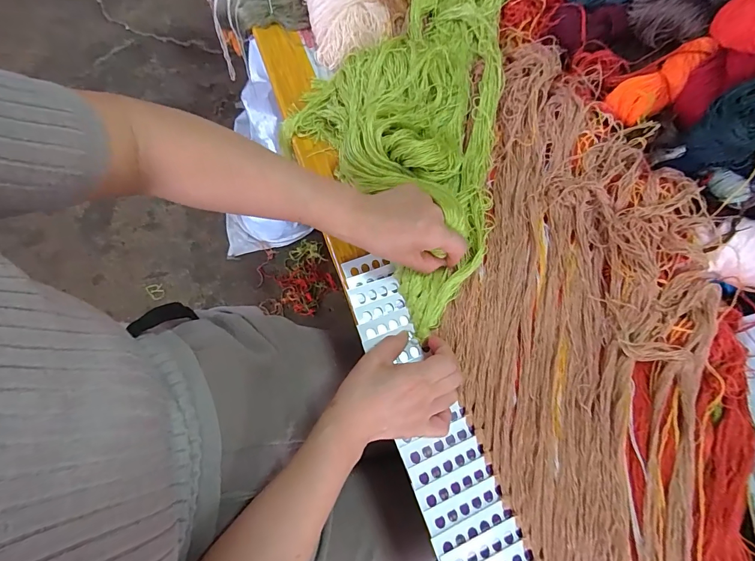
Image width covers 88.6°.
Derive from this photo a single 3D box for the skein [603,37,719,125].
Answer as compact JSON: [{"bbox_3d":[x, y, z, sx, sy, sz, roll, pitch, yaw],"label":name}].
[{"bbox_3d":[0.307,-0.214,0.423,0.099,0.032,0.047,-35,77,22],"label":"skein"}]

